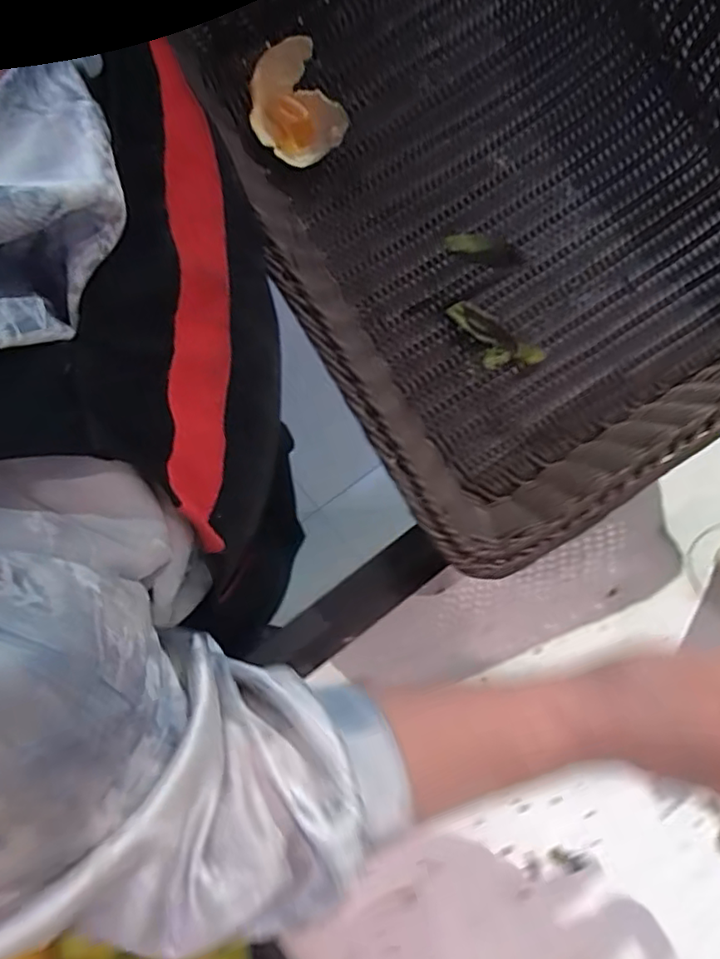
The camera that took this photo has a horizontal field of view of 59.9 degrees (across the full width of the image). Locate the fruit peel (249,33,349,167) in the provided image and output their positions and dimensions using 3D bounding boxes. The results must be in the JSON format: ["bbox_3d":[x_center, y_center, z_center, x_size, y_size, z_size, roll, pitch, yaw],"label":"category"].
[{"bbox_3d":[-0.050,-0.273,0.459,0.062,0.021,0.077,-27,102,19],"label":"fruit peel"}]

